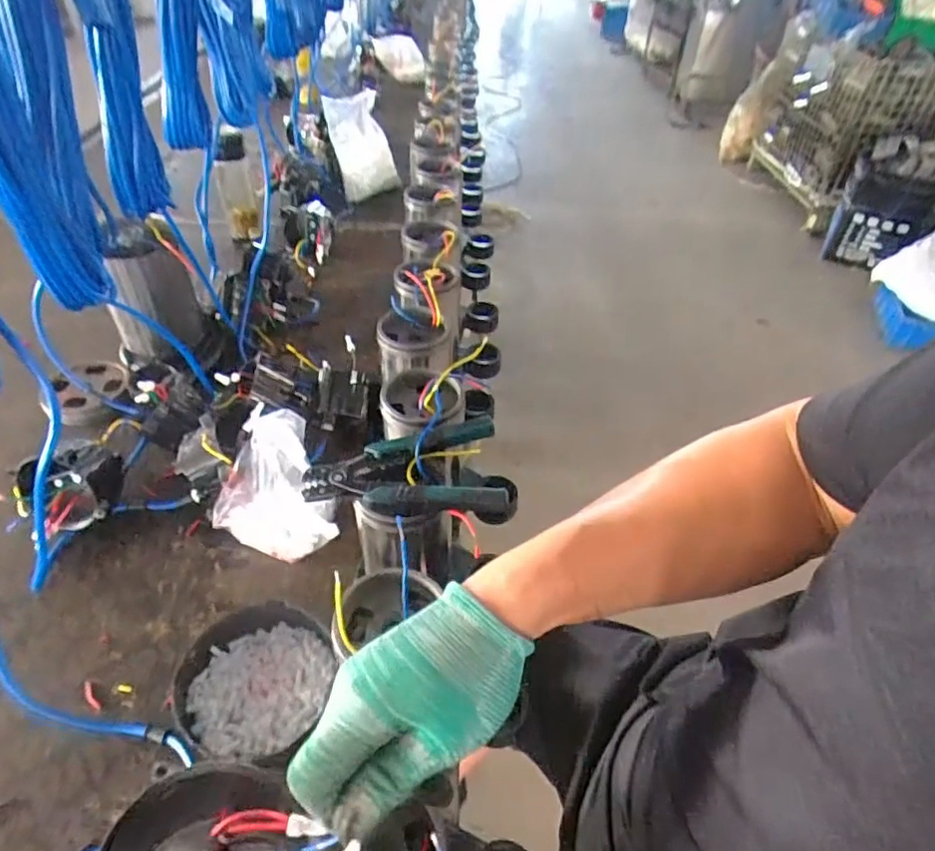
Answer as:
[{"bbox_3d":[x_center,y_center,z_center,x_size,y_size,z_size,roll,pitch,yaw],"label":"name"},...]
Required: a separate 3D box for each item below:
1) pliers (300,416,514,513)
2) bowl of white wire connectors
[{"bbox_3d":[-0.059,0.040,0.540,0.175,0.027,0.092,-3,44,-8],"label":"pliers"},{"bbox_3d":[-0.200,0.241,0.566,0.127,0.059,0.136,2,44,-2],"label":"bowl of white wire connectors"}]

